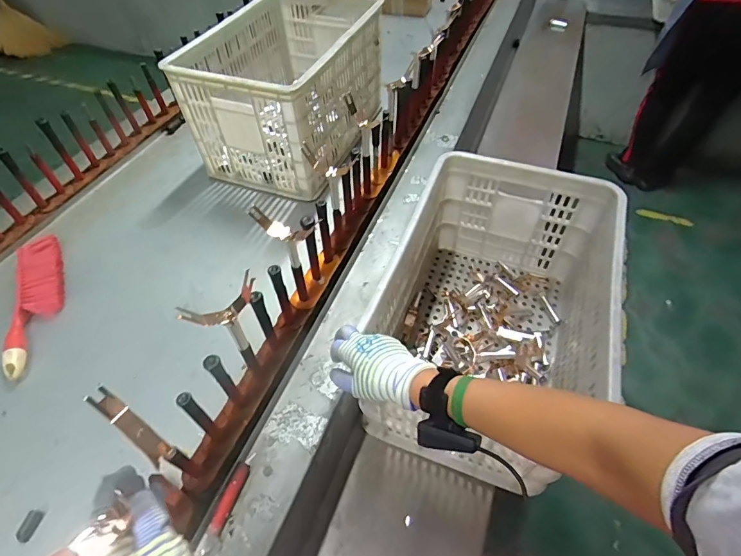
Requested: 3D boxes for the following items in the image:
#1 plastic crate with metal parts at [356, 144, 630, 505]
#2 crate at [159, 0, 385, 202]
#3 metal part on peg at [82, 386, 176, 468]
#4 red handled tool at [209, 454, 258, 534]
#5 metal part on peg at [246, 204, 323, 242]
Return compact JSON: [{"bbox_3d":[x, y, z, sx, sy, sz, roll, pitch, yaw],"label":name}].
[{"bbox_3d":[0.233,0.035,0.792,0.354,0.288,0.486,17,57,13],"label":"plastic crate with metal parts"},{"bbox_3d":[-0.184,-0.474,0.987,0.313,0.247,0.500,15,56,12],"label":"crate"},{"bbox_3d":[-0.246,0.151,0.421,0.102,0.012,0.020,41,60,5],"label":"metal part on peg"},{"bbox_3d":[-0.184,0.285,0.552,0.017,0.012,0.100,15,56,12],"label":"red handled tool"},{"bbox_3d":[-0.126,-0.075,0.594,0.102,0.014,0.040,12,84,-4],"label":"metal part on peg"}]

